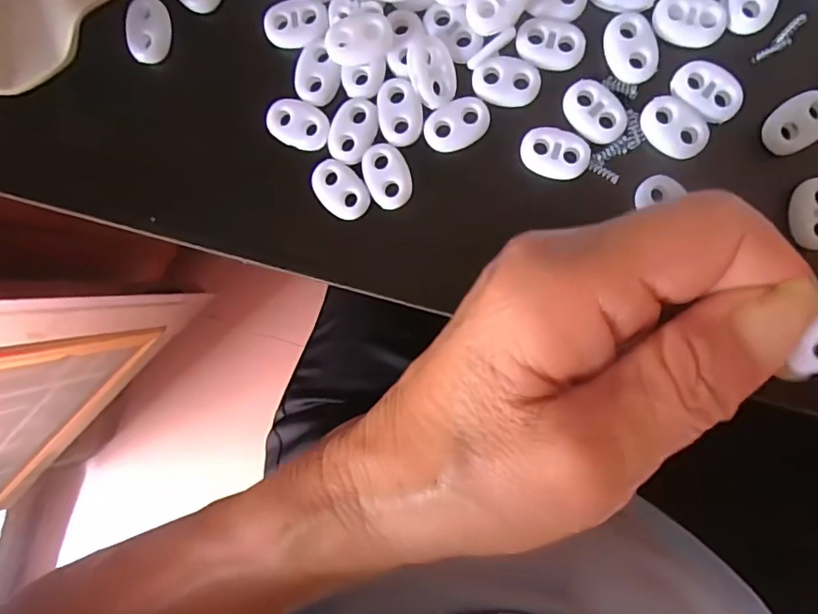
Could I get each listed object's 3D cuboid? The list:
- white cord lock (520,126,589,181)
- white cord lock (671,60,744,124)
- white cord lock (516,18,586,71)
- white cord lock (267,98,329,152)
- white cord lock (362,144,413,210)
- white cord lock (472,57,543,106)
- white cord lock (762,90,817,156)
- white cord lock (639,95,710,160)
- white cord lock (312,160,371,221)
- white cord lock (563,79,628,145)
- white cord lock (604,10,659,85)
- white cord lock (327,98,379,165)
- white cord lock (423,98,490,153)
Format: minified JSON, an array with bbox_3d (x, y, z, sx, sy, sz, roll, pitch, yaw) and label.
[{"bbox_3d":[0.049,-0.051,0.184,0.023,0.004,0.016,9,93,5],"label":"white cord lock"},{"bbox_3d":[0.097,-0.070,0.180,0.022,0.004,0.016,38,96,3],"label":"white cord lock"},{"bbox_3d":[0.047,-0.088,0.184,0.023,0.004,0.015,8,93,5],"label":"white cord lock"},{"bbox_3d":[-0.039,-0.064,0.195,0.021,0.005,0.015,20,94,5],"label":"white cord lock"},{"bbox_3d":[-0.008,-0.045,0.190,0.015,0.004,0.022,-19,91,6],"label":"white cord lock"},{"bbox_3d":[0.033,-0.076,0.187,0.022,0.004,0.016,9,93,5],"label":"white cord lock"},{"bbox_3d":[0.125,-0.059,0.177,0.023,0.004,0.015,-37,89,6],"label":"white cord lock"},{"bbox_3d":[0.087,-0.059,0.181,0.022,0.004,0.015,37,96,3],"label":"white cord lock"},{"bbox_3d":[-0.024,-0.041,0.192,0.015,0.004,0.022,-43,88,6],"label":"white cord lock"},{"bbox_3d":[0.062,-0.065,0.183,0.016,0.004,0.022,-37,89,6],"label":"white cord lock"},{"bbox_3d":[0.073,-0.085,0.181,0.015,0.004,0.022,-17,91,6],"label":"white cord lock"},{"bbox_3d":[-0.020,-0.061,0.192,0.015,0.004,0.022,23,95,4],"label":"white cord lock"},{"bbox_3d":[0.017,-0.062,0.189,0.023,0.004,0.015,-29,90,6],"label":"white cord lock"}]

